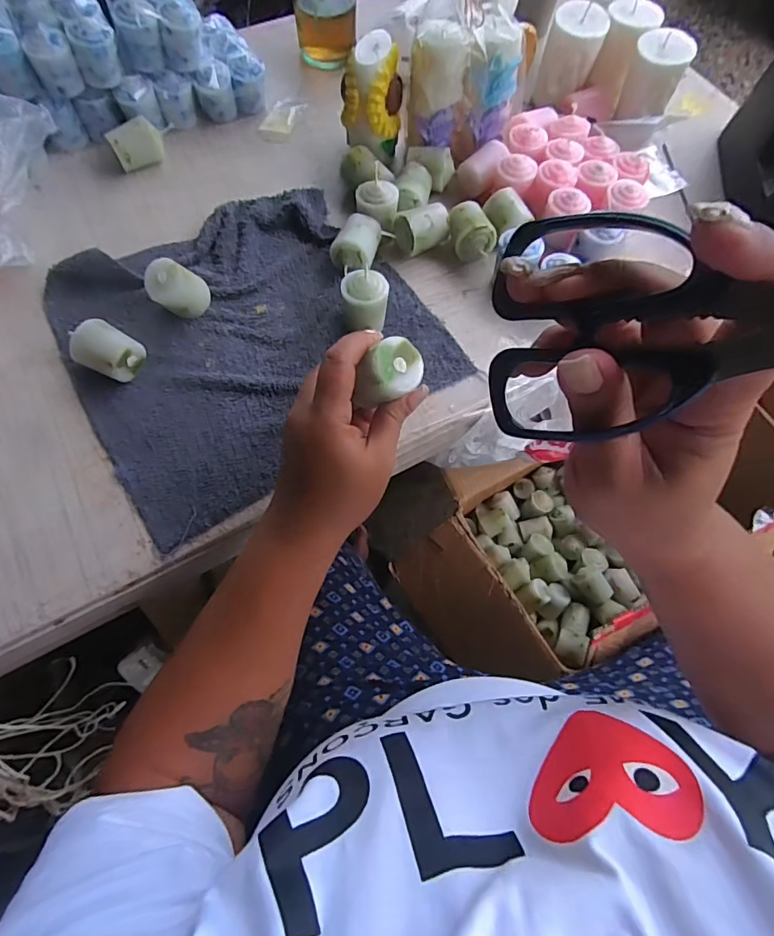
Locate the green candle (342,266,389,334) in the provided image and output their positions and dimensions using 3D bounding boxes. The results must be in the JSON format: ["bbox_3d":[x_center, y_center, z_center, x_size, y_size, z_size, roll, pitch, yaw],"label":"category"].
[{"bbox_3d":[-0.017,-0.134,0.395,0.037,0.050,0.032,-5,67,-4],"label":"green candle"}]

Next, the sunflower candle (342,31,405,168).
[{"bbox_3d":[-0.014,-0.349,0.463,0.055,0.099,0.045,-1,67,-2],"label":"sunflower candle"}]

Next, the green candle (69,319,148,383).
[{"bbox_3d":[-0.218,-0.090,0.375,0.038,0.041,0.034,26,68,9],"label":"green candle"}]

